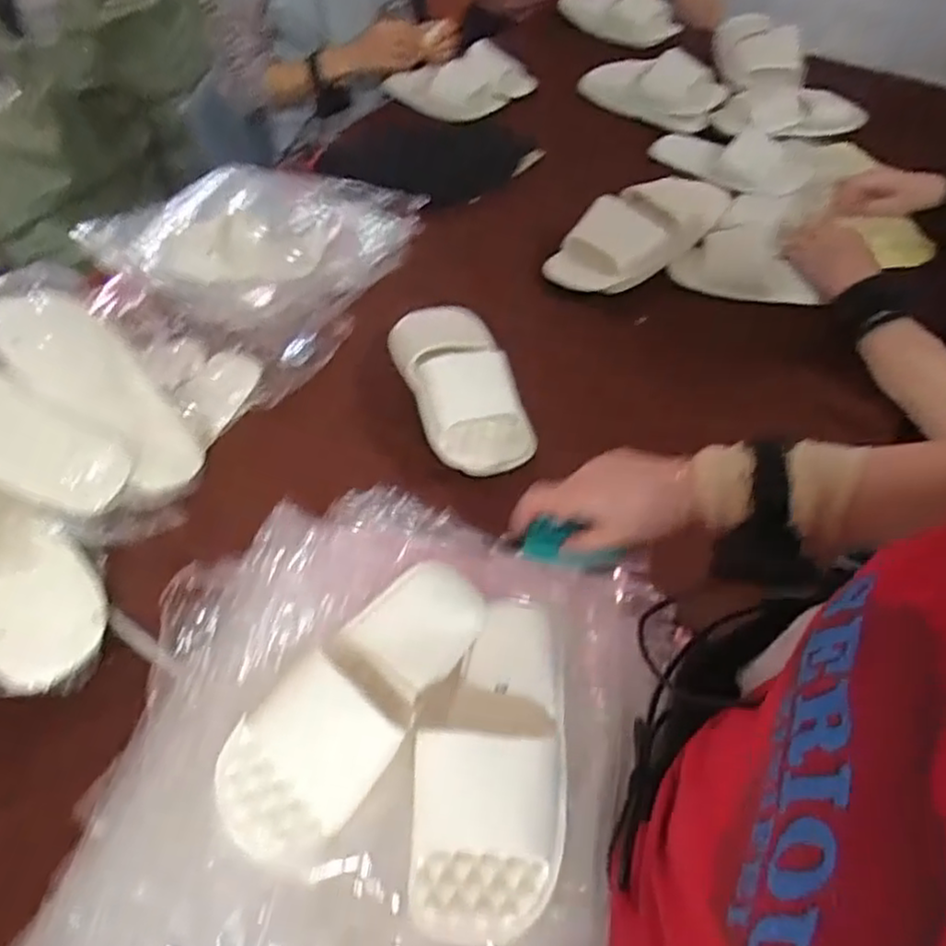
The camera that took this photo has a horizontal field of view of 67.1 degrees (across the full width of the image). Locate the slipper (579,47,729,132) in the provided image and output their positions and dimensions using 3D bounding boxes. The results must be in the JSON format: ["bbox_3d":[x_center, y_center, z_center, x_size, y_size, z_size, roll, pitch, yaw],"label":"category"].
[{"bbox_3d":[0.309,-0.679,1.241,0.117,0.081,0.254,-38,61,-24],"label":"slipper"}]

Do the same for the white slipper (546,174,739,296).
[{"bbox_3d":[0.242,-0.338,0.977,0.326,0.058,0.116,-36,60,-23],"label":"white slipper"}]

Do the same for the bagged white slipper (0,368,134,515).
[{"bbox_3d":[-0.432,-0.045,0.651,0.242,0.041,0.102,29,54,-11],"label":"bagged white slipper"}]

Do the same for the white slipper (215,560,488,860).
[{"bbox_3d":[-0.085,0.169,0.553,0.098,0.073,0.256,28,58,20],"label":"white slipper"}]

